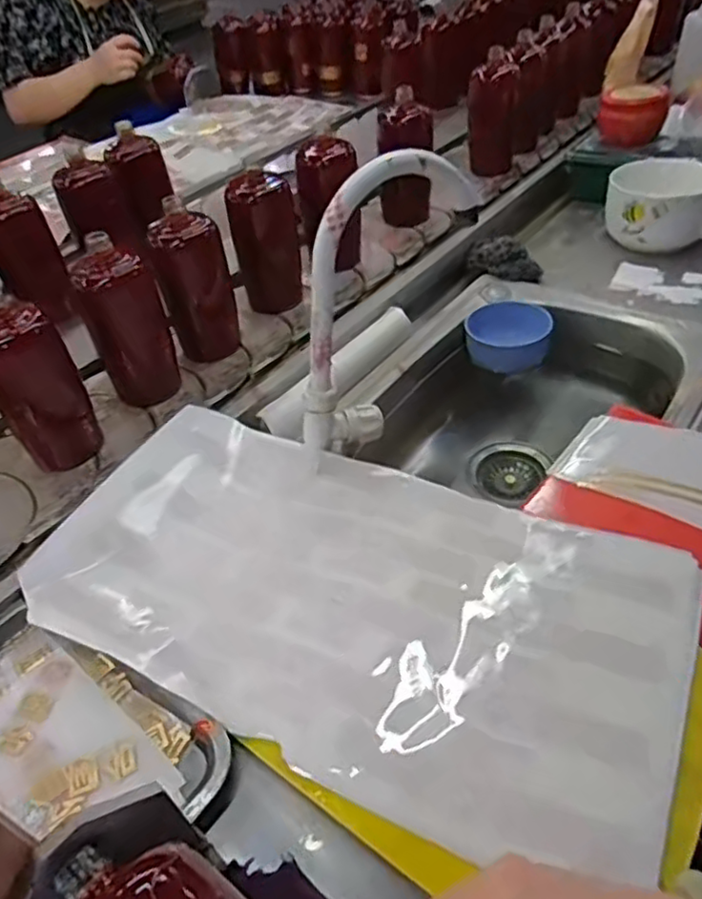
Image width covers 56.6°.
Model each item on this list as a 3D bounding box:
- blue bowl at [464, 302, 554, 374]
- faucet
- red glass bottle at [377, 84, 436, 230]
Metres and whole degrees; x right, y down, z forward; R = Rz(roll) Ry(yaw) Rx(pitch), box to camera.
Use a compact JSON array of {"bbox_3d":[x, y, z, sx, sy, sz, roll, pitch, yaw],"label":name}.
[{"bbox_3d":[0.208,-0.151,0.869,0.109,0.051,0.091,4,44,11],"label":"blue bowl"},{"bbox_3d":[0.032,-0.139,0.629,0.063,0.260,0.212,28,53,31],"label":"faucet"},{"bbox_3d":[0.086,-0.433,0.993,0.084,0.176,0.072,-9,43,-3],"label":"red glass bottle"}]

